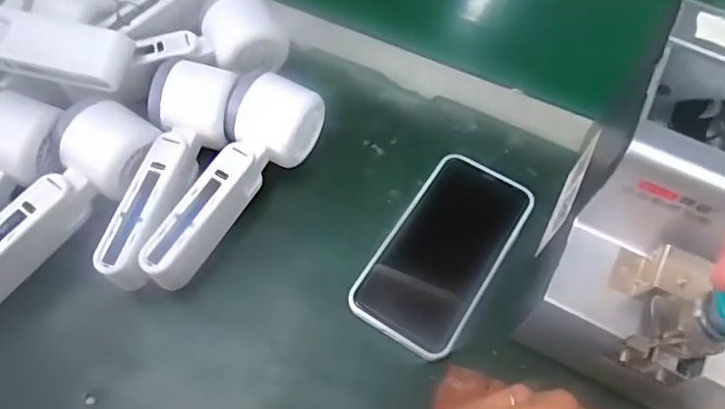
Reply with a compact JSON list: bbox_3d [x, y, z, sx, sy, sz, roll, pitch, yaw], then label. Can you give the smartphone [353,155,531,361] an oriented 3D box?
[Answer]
[{"bbox_3d":[0.057,0.030,0.383,0.075,0.013,0.145,30,63,14],"label":"smartphone"}]

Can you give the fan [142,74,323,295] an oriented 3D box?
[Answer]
[{"bbox_3d":[-0.092,-0.018,0.378,0.051,0.063,0.159,27,63,13],"label":"fan"}]

